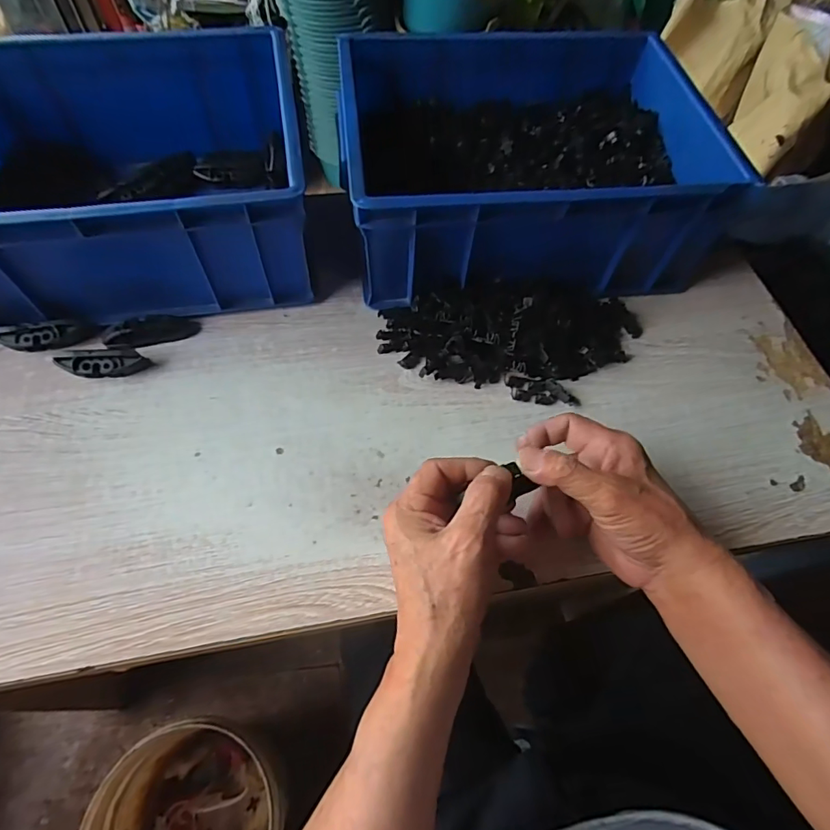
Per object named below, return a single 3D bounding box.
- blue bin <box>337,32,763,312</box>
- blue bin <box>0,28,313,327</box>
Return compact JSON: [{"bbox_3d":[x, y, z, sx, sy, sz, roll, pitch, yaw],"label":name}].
[{"bbox_3d":[0.098,-0.252,0.493,0.325,0.113,0.262,-7,61,-7],"label":"blue bin"},{"bbox_3d":[-0.277,-0.220,0.468,0.331,0.133,0.258,-9,61,-8],"label":"blue bin"}]

